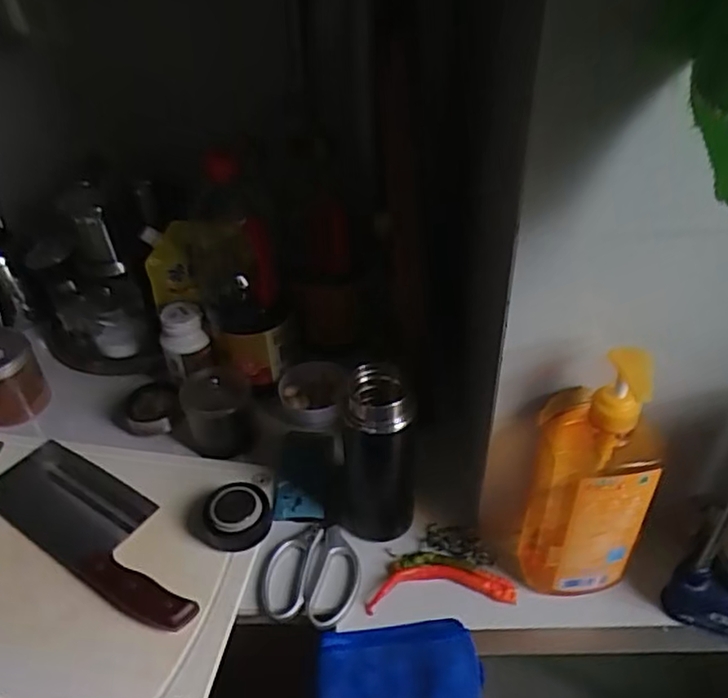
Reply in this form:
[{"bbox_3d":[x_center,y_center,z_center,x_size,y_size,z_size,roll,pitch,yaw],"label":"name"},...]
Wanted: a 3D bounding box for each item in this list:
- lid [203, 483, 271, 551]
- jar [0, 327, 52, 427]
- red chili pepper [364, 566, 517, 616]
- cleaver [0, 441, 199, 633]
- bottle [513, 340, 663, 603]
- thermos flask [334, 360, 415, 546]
[{"bbox_3d":[-0.130,0.171,0.648,0.070,0.040,0.064,-1,39,1],"label":"lid"},{"bbox_3d":[-0.452,0.033,0.796,0.085,0.093,0.090,-1,39,1],"label":"jar"},{"bbox_3d":[0.071,0.223,0.604,0.137,0.011,0.042,-2,39,-1],"label":"red chili pepper"},{"bbox_3d":[-0.273,0.180,0.660,0.303,0.016,0.097,23,45,26],"label":"cleaver"},{"bbox_3d":[0.190,0.113,0.549,0.076,0.251,0.076,-5,40,-5],"label":"bottle"},{"bbox_3d":[0.011,0.103,0.615,0.074,0.188,0.060,1,40,2],"label":"thermos flask"}]

